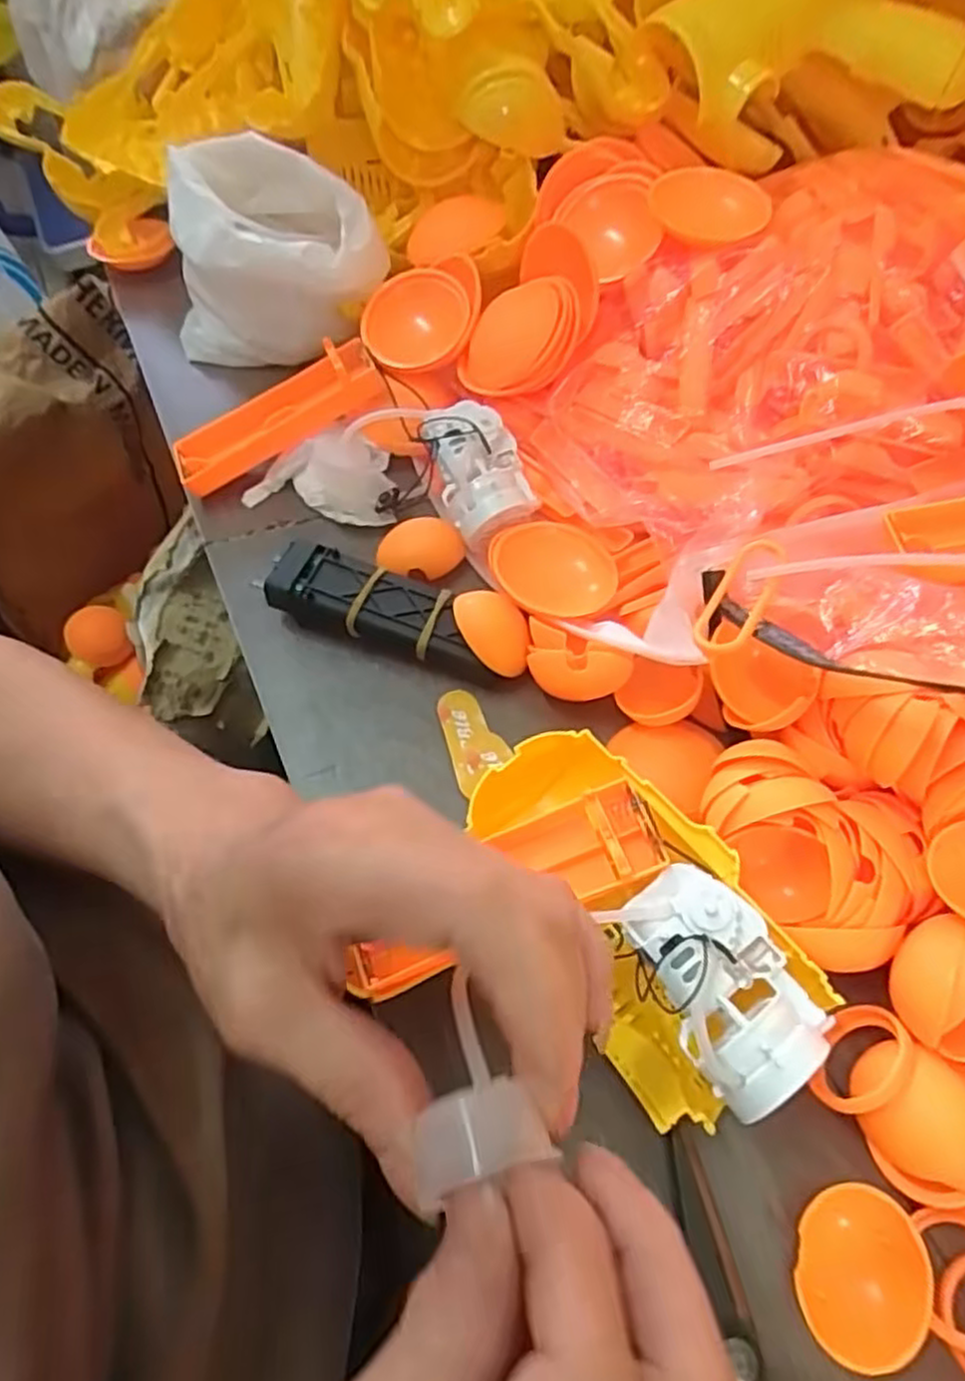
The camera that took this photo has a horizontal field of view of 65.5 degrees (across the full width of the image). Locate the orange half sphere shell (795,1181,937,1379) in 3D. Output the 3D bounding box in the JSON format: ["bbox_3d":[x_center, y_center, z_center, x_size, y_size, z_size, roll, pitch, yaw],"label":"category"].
[{"bbox_3d":[0.110,0.170,0.220,0.033,0.016,0.042,14,63,11],"label":"orange half sphere shell"}]

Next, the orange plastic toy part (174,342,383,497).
[{"bbox_3d":[-0.104,-0.138,0.379,0.109,0.016,0.033,-30,63,2],"label":"orange plastic toy part"}]

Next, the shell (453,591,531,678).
[{"bbox_3d":[0.004,-0.025,0.322,0.028,0.011,0.040,-14,77,-9],"label":"shell"}]

